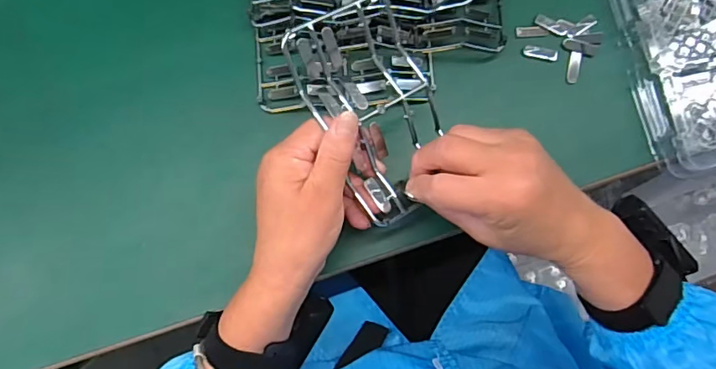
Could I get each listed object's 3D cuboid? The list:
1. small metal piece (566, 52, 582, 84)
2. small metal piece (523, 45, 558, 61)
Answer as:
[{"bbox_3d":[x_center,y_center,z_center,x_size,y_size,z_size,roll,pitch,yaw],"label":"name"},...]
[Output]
[{"bbox_3d":[0.192,-0.104,0.448,0.010,0.004,0.028,13,82,2],"label":"small metal piece"},{"bbox_3d":[0.162,-0.117,0.448,0.029,0.005,0.012,12,82,2],"label":"small metal piece"}]

